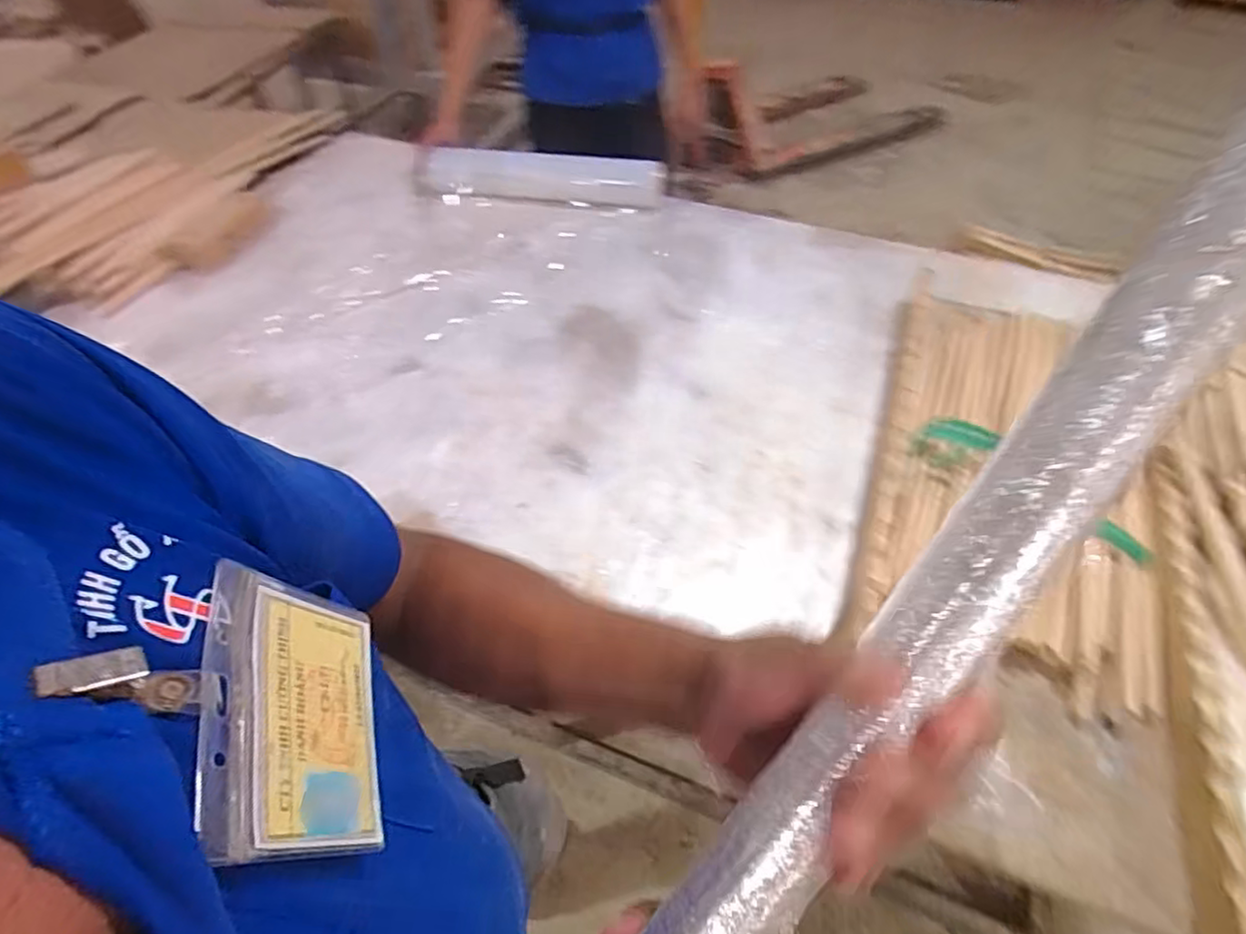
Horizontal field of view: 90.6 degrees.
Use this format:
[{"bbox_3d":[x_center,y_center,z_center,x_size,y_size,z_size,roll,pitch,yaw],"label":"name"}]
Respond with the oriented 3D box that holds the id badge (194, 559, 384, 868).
[{"bbox_3d":[-0.120,0.090,0.229,0.005,0.083,0.097,-25,55,7],"label":"id badge"}]

